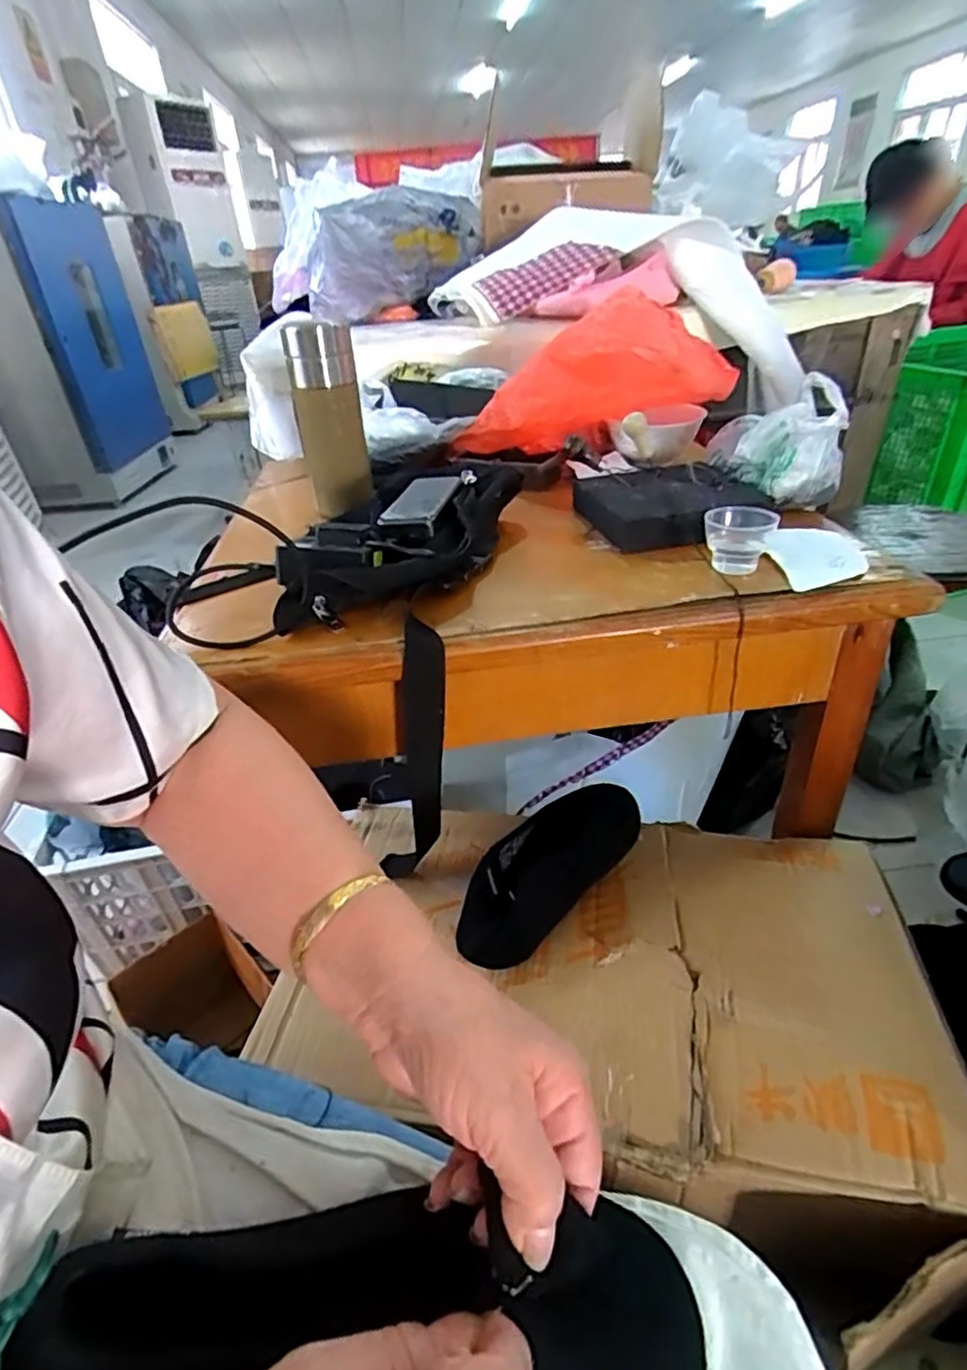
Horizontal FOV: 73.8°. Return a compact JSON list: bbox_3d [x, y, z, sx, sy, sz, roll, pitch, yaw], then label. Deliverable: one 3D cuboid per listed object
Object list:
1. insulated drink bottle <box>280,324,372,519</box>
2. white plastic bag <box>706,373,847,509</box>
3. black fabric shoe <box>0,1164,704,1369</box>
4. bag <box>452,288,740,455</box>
[{"bbox_3d":[-0.161,-0.277,0.676,0.068,0.175,0.063,-10,34,-7],"label":"insulated drink bottle"},{"bbox_3d":[0.289,-0.247,0.642,0.103,0.097,0.128,-1,34,5],"label":"white plastic bag"},{"bbox_3d":[-0.038,0.239,0.235,0.227,0.063,0.087,6,34,-5],"label":"black fabric shoe"},{"bbox_3d":[0.112,-0.352,0.749,0.315,0.136,0.119,-11,30,24],"label":"bag"}]

